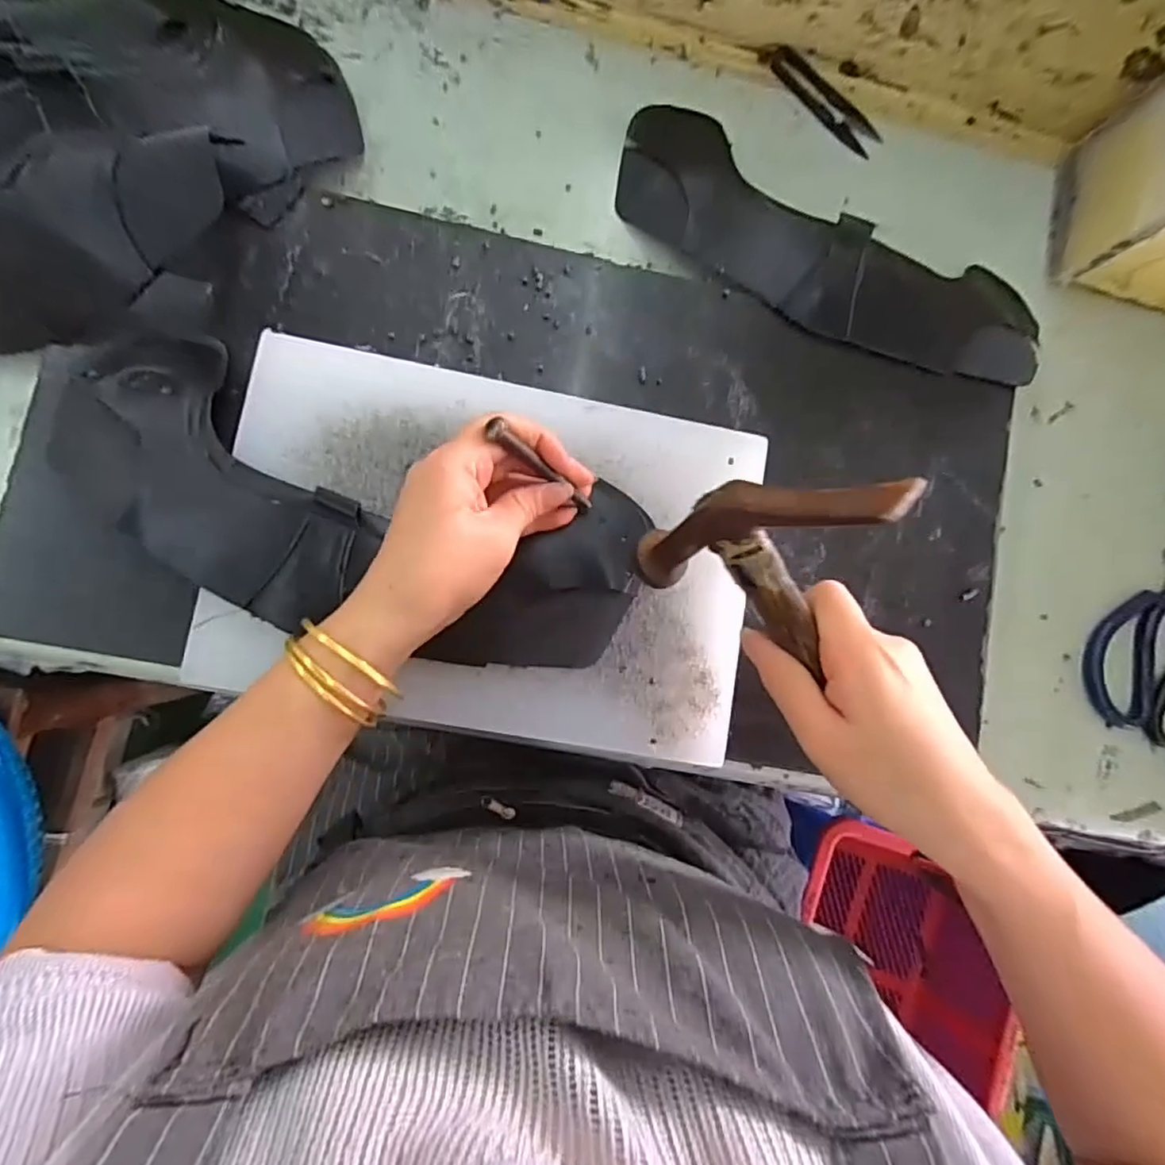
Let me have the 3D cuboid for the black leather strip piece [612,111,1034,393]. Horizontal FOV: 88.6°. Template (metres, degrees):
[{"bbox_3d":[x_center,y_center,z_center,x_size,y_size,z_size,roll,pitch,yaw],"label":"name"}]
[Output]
[{"bbox_3d":[0.170,-0.223,0.409,0.325,0.045,0.128,28,82,-3],"label":"black leather strip piece"}]

